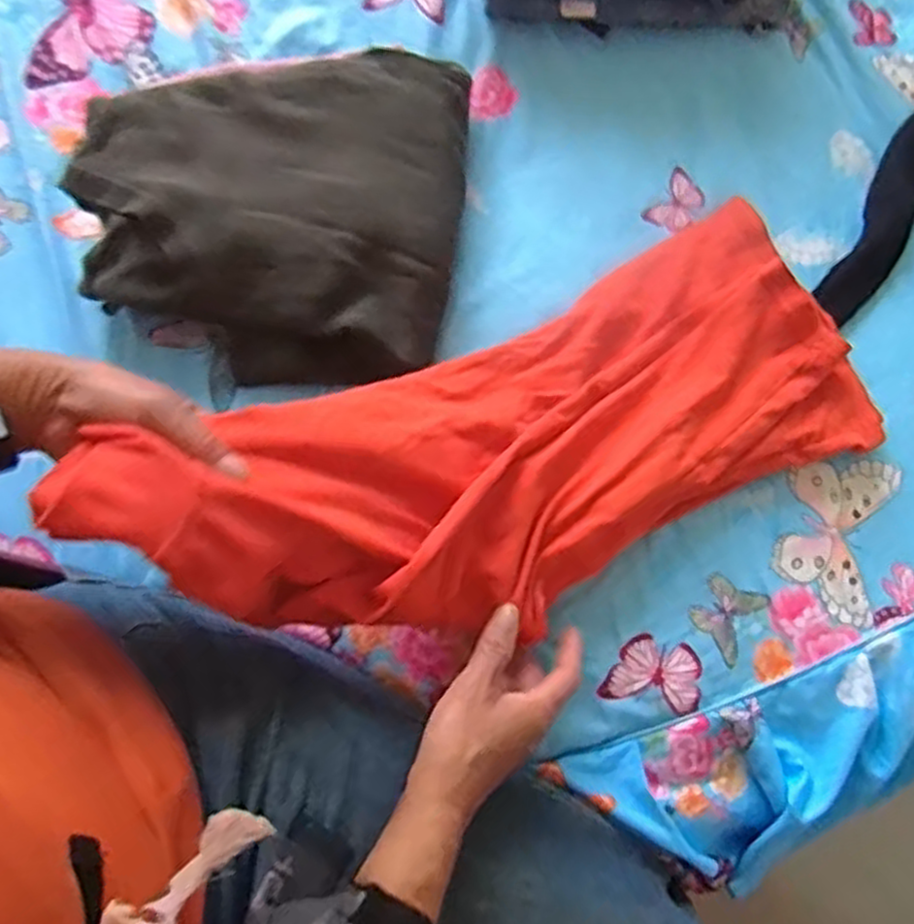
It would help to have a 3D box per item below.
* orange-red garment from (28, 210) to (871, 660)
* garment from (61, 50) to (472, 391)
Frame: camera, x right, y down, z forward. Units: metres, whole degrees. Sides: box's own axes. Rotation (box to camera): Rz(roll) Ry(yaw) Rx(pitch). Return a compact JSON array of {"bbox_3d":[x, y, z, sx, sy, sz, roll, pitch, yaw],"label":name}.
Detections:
[{"bbox_3d":[0.033,-0.022,0.507,0.519,0.105,0.223,-22,78,-23],"label":"orange-red garment"},{"bbox_3d":[-0.133,-0.184,0.561,0.280,0.069,0.255,-3,78,-1],"label":"garment"}]

